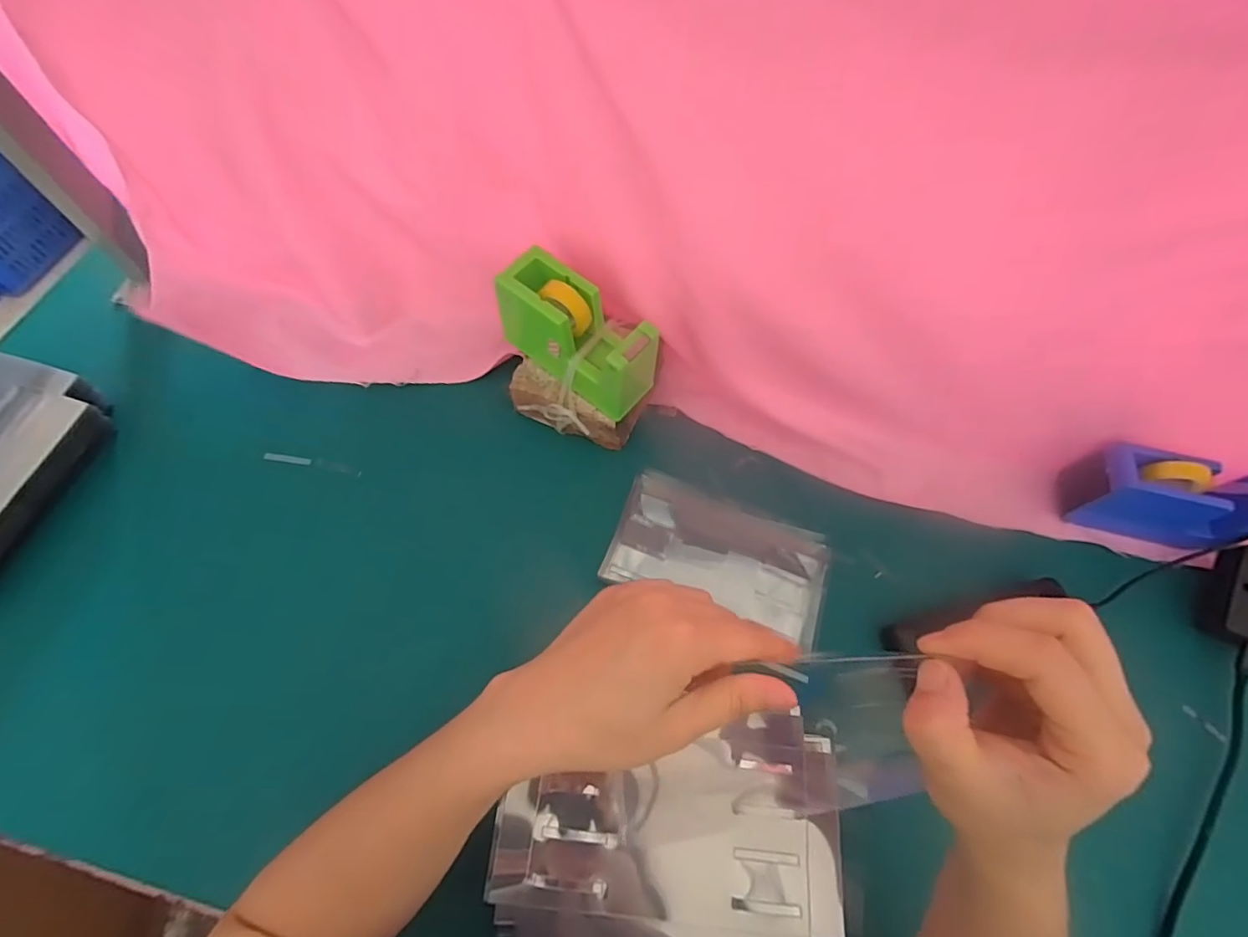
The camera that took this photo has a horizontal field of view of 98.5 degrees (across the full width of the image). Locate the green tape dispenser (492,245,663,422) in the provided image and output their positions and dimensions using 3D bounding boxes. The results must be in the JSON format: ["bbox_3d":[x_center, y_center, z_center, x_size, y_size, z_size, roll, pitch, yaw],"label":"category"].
[{"bbox_3d":[-0.038,-0.105,0.429,0.129,0.072,0.061,39,69,14],"label":"green tape dispenser"}]

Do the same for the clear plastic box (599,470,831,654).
[{"bbox_3d":[0.080,0.069,0.452,0.174,0.027,0.105,18,66,5],"label":"clear plastic box"}]

